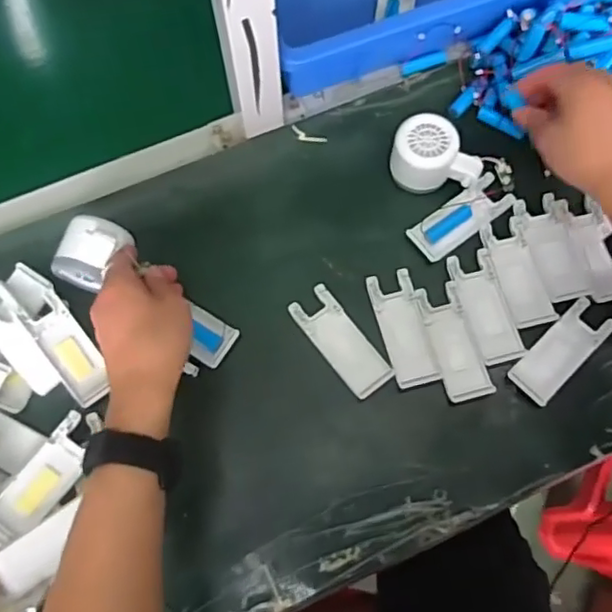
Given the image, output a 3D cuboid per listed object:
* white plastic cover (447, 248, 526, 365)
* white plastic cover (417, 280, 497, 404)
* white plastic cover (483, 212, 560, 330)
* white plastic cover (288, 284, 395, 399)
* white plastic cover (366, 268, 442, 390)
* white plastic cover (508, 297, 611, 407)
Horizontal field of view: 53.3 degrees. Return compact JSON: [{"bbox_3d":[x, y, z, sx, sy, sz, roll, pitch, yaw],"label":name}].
[{"bbox_3d":[0.161,0.000,0.548,0.041,0.005,0.104,-13,72,-3],"label":"white plastic cover"},{"bbox_3d":[0.131,0.031,0.538,0.039,0.006,0.103,-14,72,-4],"label":"white plastic cover"},{"bbox_3d":[0.195,-0.031,0.559,0.041,0.005,0.103,-14,72,-4],"label":"white plastic cover"},{"bbox_3d":[0.031,0.031,0.537,0.042,0.008,0.102,-37,75,-11],"label":"white plastic cover"},{"bbox_3d":[0.087,0.019,0.542,0.040,0.009,0.102,-14,72,-4],"label":"white plastic cover"},{"bbox_3d":[0.223,0.039,0.531,0.105,0.007,0.039,-42,76,-12],"label":"white plastic cover"}]

